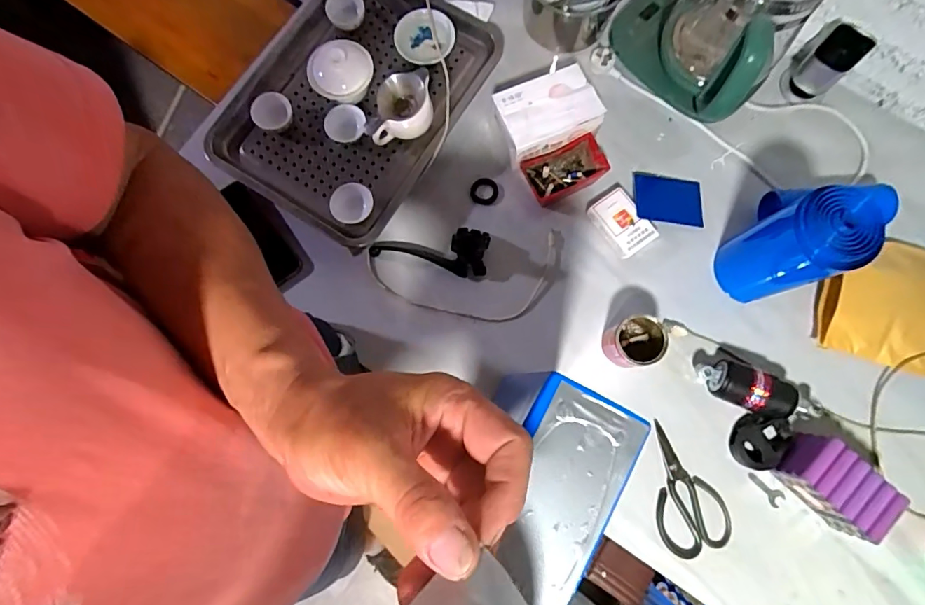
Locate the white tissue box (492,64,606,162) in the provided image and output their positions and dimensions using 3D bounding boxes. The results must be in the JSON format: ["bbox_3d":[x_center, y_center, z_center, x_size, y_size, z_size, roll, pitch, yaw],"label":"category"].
[{"bbox_3d":[0.116,-0.261,0.676,0.126,0.066,0.090,-21,80,-3],"label":"white tissue box"}]

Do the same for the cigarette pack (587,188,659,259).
[{"bbox_3d":[0.224,-0.111,0.673,0.059,0.020,0.088,-36,81,-5],"label":"cigarette pack"}]

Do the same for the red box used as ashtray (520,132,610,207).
[{"bbox_3d":[0.146,-0.188,0.688,0.105,0.041,0.068,-27,81,-4],"label":"red box used as ashtray"}]

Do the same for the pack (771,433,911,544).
[{"bbox_3d":[0.457,0.225,0.591,0.068,0.066,0.114,-44,82,-6],"label":"pack"}]

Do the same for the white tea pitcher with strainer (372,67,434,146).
[{"bbox_3d":[-0.085,-0.265,0.661,0.087,0.069,0.073,-9,80,-1],"label":"white tea pitcher with strainer"}]

